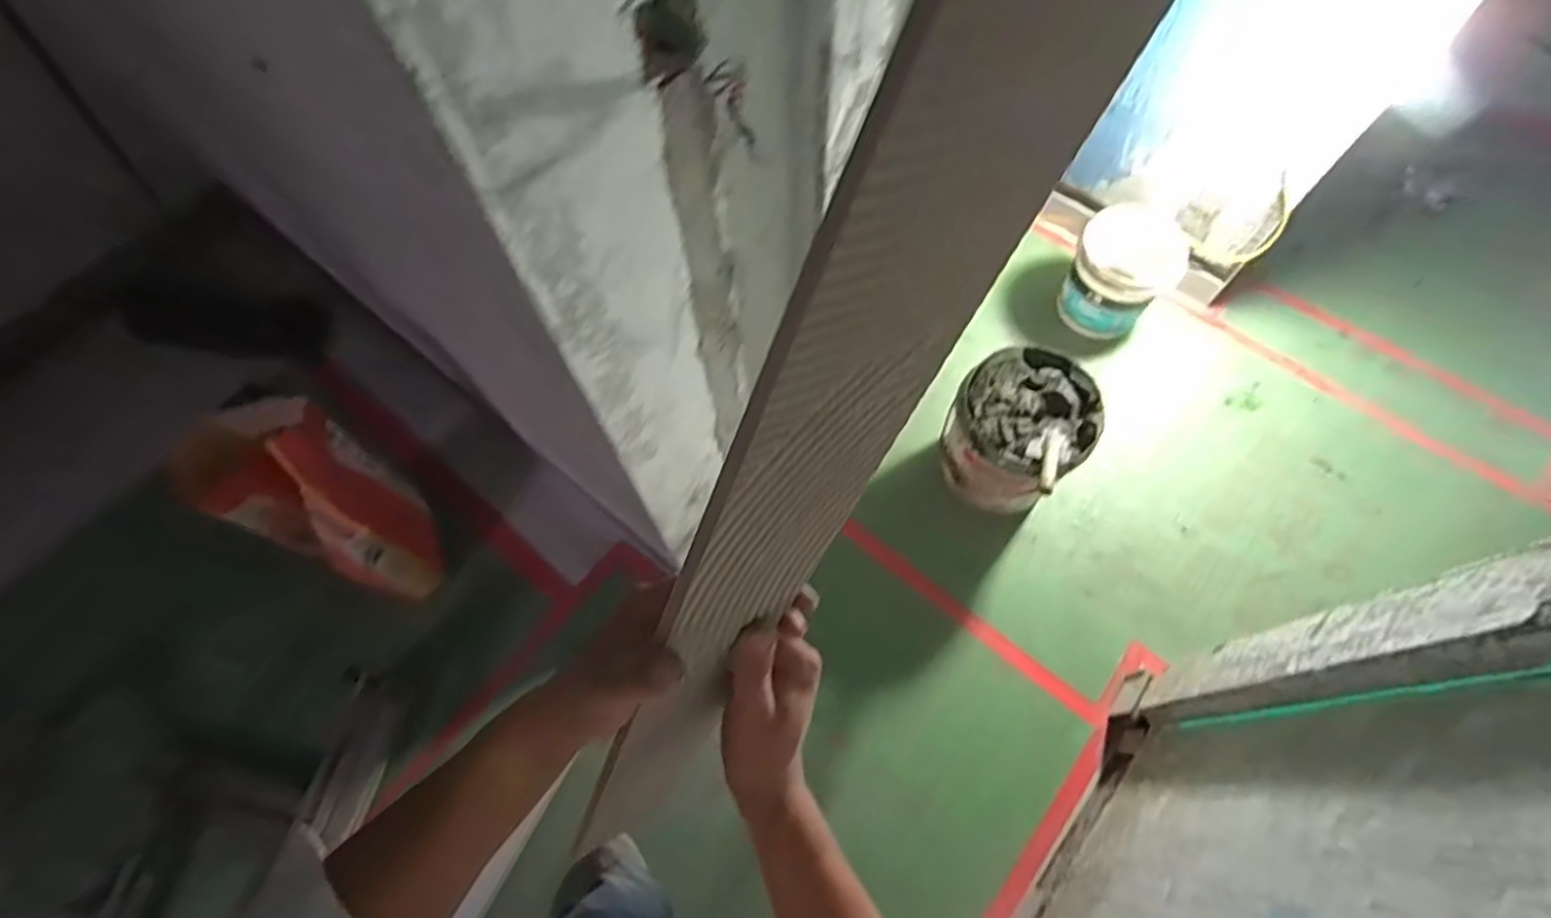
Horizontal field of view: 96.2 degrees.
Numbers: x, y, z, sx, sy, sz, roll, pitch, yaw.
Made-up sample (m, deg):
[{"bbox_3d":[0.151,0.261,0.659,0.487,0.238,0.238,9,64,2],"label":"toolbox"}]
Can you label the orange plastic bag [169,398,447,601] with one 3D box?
[{"bbox_3d":[-0.933,0.118,1.472,0.280,0.602,0.126,-44,54,-17],"label":"orange plastic bag"}]

